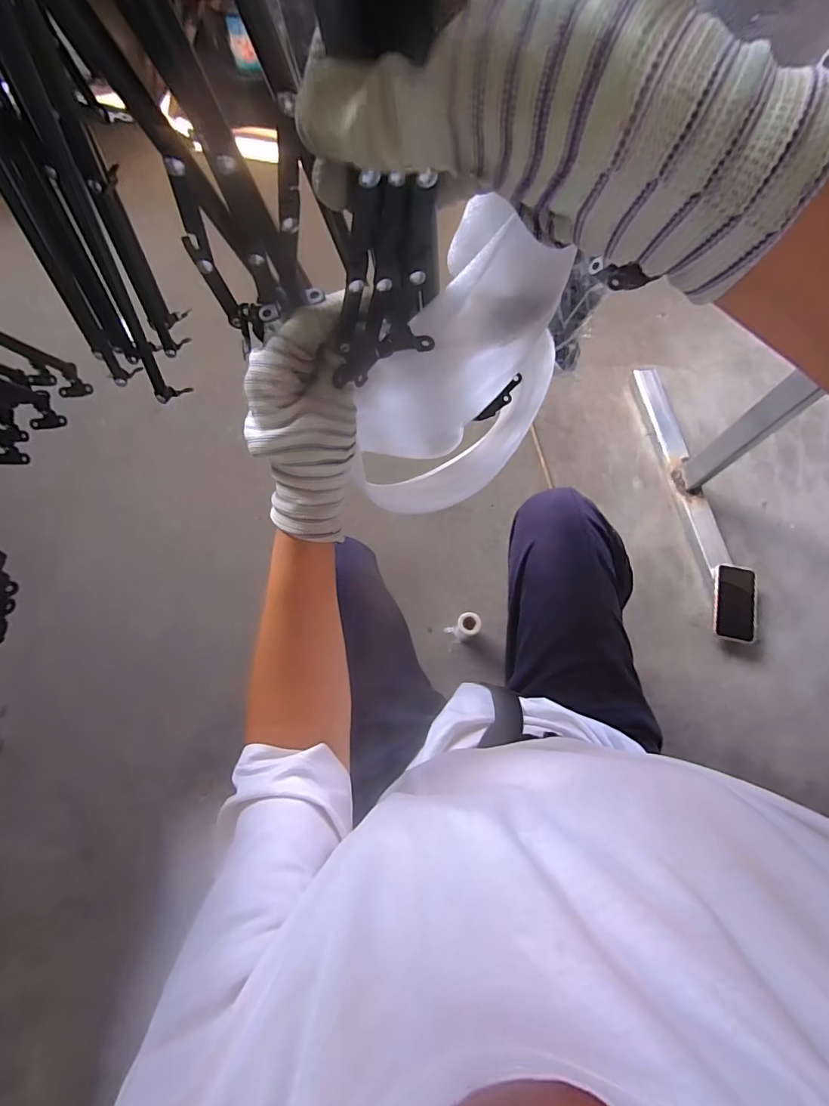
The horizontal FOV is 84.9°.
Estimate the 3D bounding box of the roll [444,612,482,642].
[{"bbox_3d":[0.095,0.142,0.857,0.044,0.125,0.048,0,72,1],"label":"roll"}]

